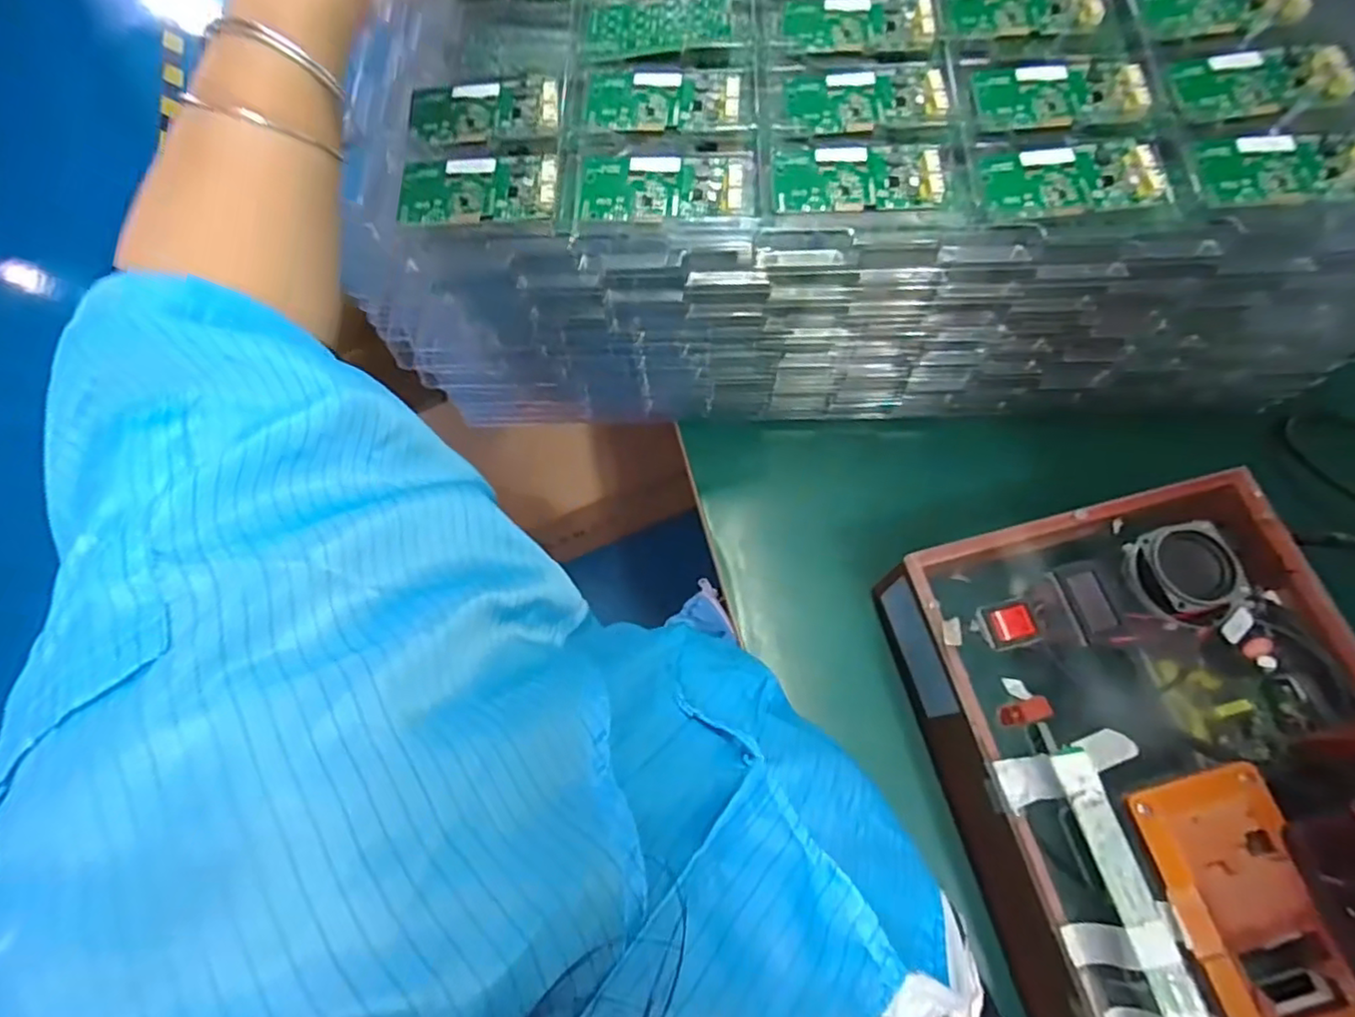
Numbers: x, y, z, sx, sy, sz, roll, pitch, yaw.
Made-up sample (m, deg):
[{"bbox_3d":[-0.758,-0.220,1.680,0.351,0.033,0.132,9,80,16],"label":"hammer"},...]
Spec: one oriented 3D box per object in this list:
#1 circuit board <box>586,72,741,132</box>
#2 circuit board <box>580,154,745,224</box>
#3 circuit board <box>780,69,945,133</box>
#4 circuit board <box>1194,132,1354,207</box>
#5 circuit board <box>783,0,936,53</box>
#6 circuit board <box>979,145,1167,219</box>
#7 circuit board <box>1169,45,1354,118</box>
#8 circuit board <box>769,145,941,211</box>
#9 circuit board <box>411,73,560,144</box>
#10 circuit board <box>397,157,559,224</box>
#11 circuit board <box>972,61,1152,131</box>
[{"bbox_3d":[-0.009,-0.256,0.391,0.093,0.007,0.046,0,70,3],"label":"circuit board"},{"bbox_3d":[-0.010,-0.190,0.370,0.094,0.007,0.047,0,70,3],"label":"circuit board"},{"bbox_3d":[0.114,-0.252,0.385,0.094,0.008,0.049,-1,70,2],"label":"circuit board"},{"bbox_3d":[0.340,-0.193,0.349,0.090,0.014,0.049,0,70,3],"label":"circuit board"},{"bbox_3d":[0.116,-0.316,0.406,0.092,0.008,0.049,3,70,4],"label":"circuit board"},{"bbox_3d":[0.221,-0.189,0.357,0.093,0.010,0.047,-4,70,1],"label":"circuit board"},{"bbox_3d":[0.343,-0.254,0.370,0.093,0.012,0.050,-3,70,1],"label":"circuit board"},{"bbox_3d":[0.103,-0.194,0.366,0.093,0.009,0.045,0,70,3],"label":"circuit board"},{"bbox_3d":[-0.120,-0.251,0.395,0.091,0.006,0.048,-7,70,0],"label":"circuit board"},{"bbox_3d":[-0.118,-0.192,0.374,0.094,0.008,0.047,-3,70,2],"label":"circuit board"},{"bbox_3d":[0.228,-0.251,0.378,0.095,0.009,0.051,-1,70,2],"label":"circuit board"}]

